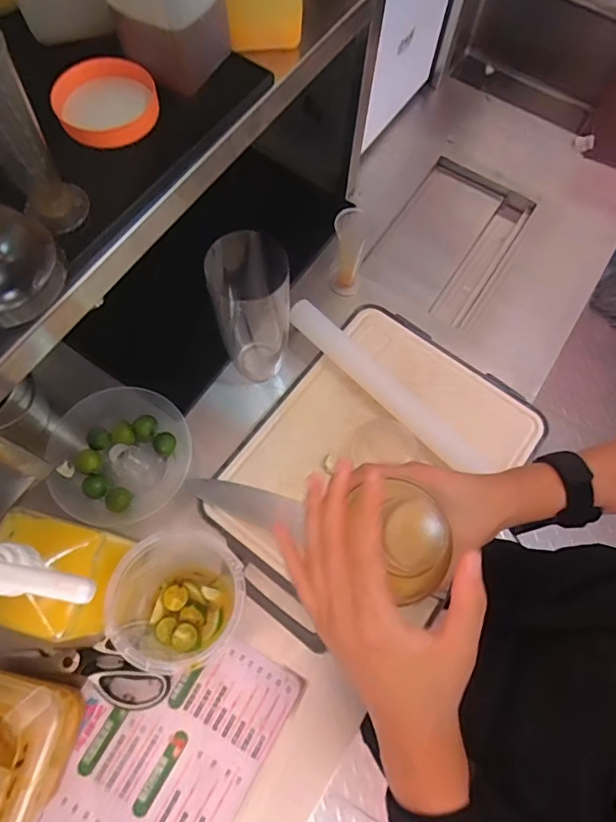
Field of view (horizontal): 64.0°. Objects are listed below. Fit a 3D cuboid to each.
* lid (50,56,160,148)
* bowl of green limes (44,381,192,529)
[{"bbox_3d":[-0.169,-0.260,0.420,0.083,0.016,0.075,-30,92,-15],"label":"lid"},{"bbox_3d":[-0.230,0.052,0.614,0.152,0.071,0.155,35,72,10],"label":"bowl of green limes"}]

